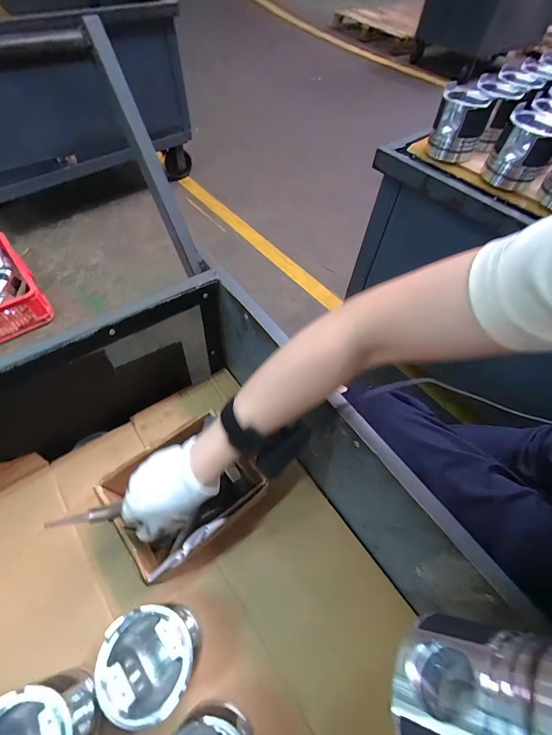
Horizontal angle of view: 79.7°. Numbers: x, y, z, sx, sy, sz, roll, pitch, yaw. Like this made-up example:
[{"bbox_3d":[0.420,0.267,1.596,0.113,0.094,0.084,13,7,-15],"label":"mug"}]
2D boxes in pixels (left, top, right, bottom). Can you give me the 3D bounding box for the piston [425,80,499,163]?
[{"bbox_3d":[0.375,-0.498,0.677,0.099,0.102,0.092,30,60,15],"label":"piston"}]

